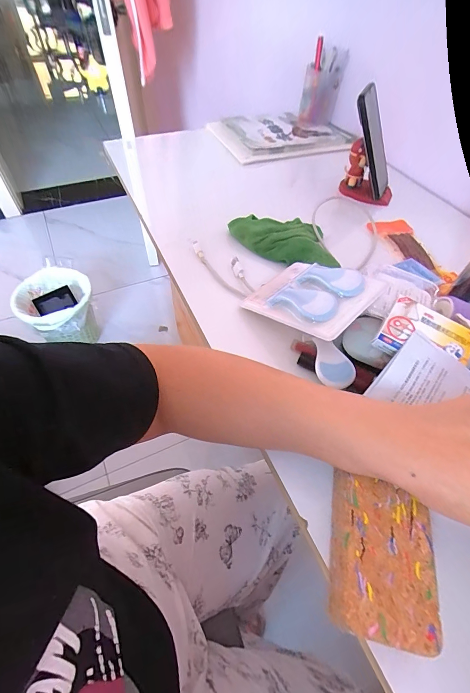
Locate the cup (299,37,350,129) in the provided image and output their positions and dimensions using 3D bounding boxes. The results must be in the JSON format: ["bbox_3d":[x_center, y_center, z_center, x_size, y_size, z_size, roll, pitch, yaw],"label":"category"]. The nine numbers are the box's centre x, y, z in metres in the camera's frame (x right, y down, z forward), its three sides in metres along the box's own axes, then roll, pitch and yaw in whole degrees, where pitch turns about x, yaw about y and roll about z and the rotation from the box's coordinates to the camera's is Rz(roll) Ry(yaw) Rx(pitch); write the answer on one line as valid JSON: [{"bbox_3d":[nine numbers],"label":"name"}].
[{"bbox_3d":[0.196,-0.585,0.724,0.077,0.129,0.082,2,54,-2],"label":"cup"}]

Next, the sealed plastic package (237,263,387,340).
[{"bbox_3d":[0.081,-0.062,0.364,0.098,0.017,0.136,-42,43,-21],"label":"sealed plastic package"}]

